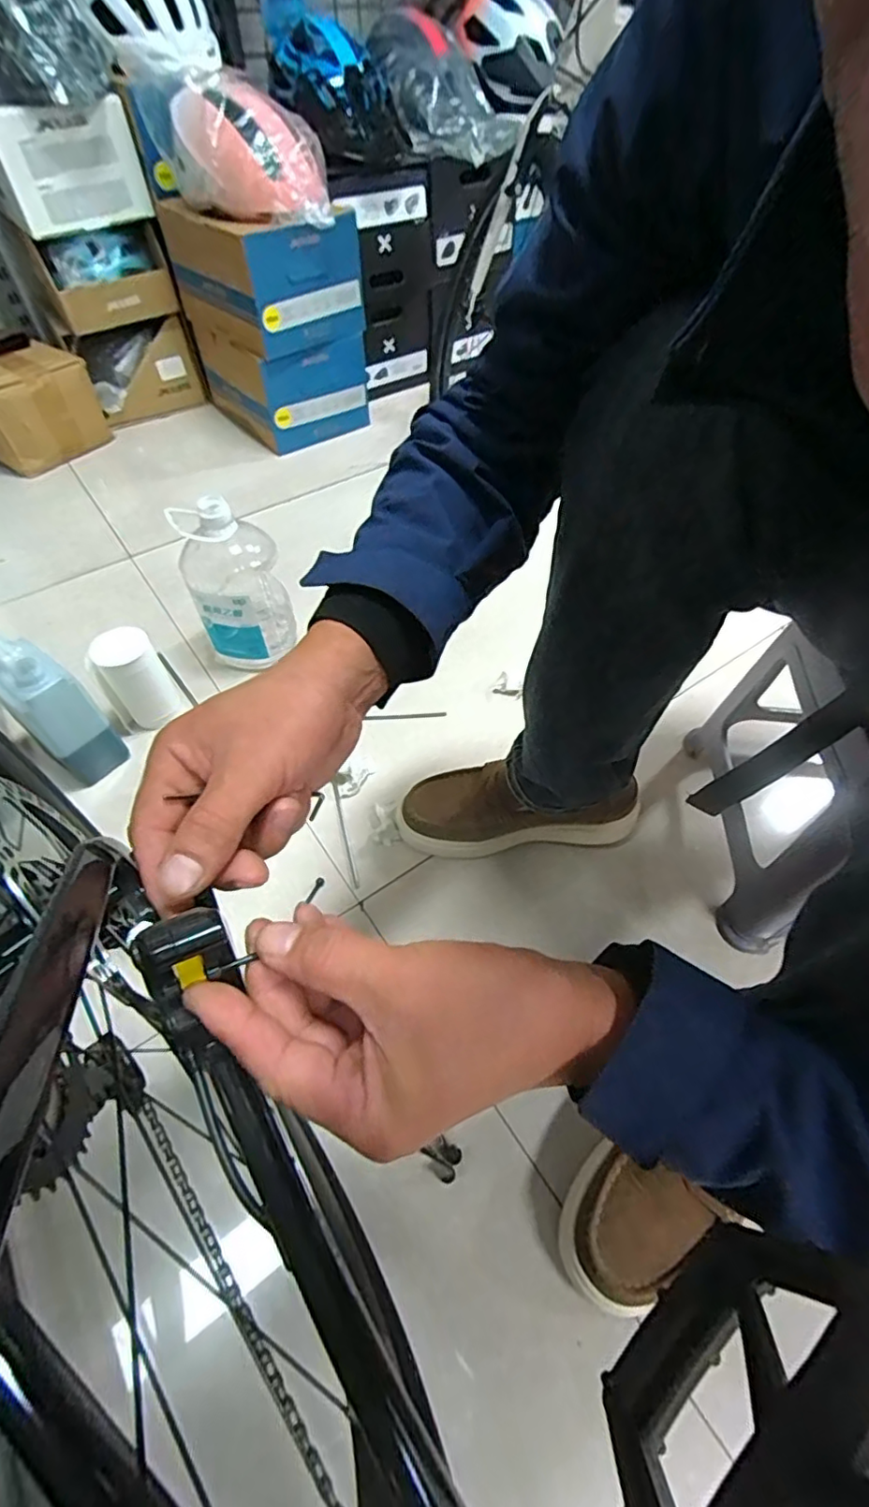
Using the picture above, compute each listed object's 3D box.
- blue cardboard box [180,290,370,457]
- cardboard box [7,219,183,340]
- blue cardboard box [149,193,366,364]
[{"bbox_3d":[-0.331,-0.825,1.282,0.256,0.219,0.271,-38,62,-24],"label":"blue cardboard box"},{"bbox_3d":[-0.704,-1.010,1.224,0.248,0.148,0.176,-28,59,-19],"label":"cardboard box"},{"bbox_3d":[-0.326,-0.929,1.133,0.287,0.184,0.256,38,62,24],"label":"blue cardboard box"}]

